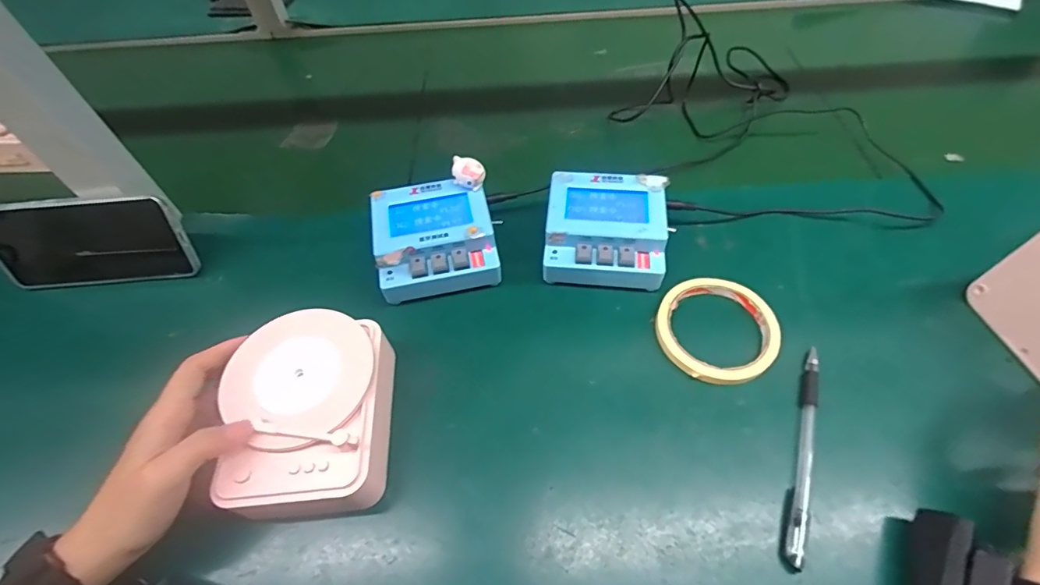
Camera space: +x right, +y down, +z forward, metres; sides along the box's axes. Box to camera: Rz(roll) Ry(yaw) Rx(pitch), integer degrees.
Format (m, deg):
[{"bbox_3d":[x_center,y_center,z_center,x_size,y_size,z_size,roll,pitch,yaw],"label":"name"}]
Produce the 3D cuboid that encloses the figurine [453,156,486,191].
[{"bbox_3d":[-0.045,-0.106,0.411,0.028,0.024,0.020,-8,55,-2],"label":"figurine"}]

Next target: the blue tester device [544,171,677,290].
[{"bbox_3d":[0.075,-0.054,0.416,0.104,0.050,0.098,4,55,7],"label":"blue tester device"}]

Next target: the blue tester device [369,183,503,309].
[{"bbox_3d":[-0.074,-0.044,0.417,0.102,0.054,0.100,-10,55,-4],"label":"blue tester device"}]

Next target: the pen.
[{"bbox_3d":[0.198,0.106,0.322,0.011,0.006,0.155,18,58,15],"label":"pen"}]

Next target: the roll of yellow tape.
[{"bbox_3d":[0.158,0.028,0.375,0.090,0.012,0.091,-2,55,2],"label":"roll of yellow tape"}]

